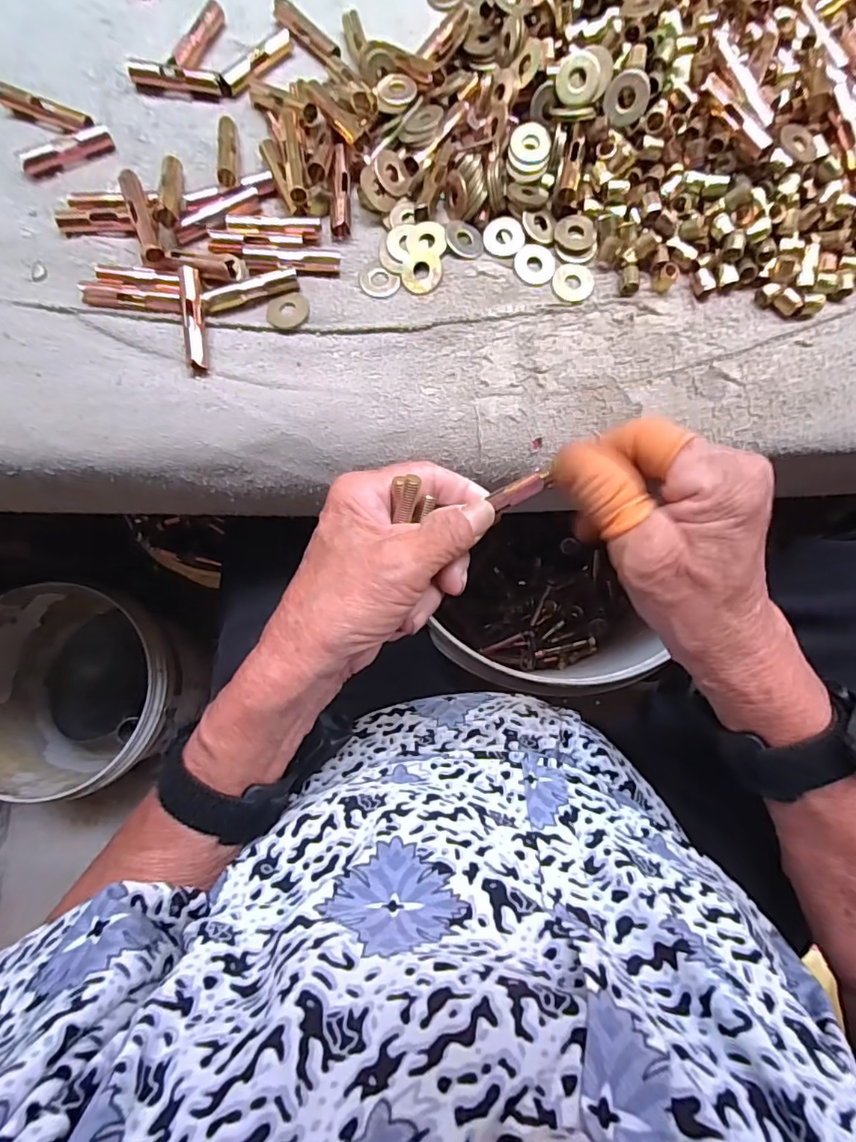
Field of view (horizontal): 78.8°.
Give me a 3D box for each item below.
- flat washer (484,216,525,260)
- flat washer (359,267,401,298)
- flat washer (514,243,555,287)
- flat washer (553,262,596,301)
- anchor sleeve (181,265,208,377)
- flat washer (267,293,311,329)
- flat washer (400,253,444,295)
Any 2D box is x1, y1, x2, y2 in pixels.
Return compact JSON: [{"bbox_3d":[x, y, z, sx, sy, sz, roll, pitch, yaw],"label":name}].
[{"bbox_3d":[0.040,-0.177,0.276,0.021,0.005,0.021,0,82,2],"label":"flat washer"},{"bbox_3d":[-0.026,-0.152,0.273,0.022,0.004,0.016,30,84,5],"label":"flat washer"},{"bbox_3d":[0.056,-0.161,0.273,0.021,0.004,0.023,0,82,2],"label":"flat washer"},{"bbox_3d":[0.076,-0.151,0.272,0.021,0.004,0.021,0,82,2],"label":"flat washer"},{"bbox_3d":[-0.115,-0.123,0.256,0.007,0.010,0.051,-3,94,0],"label":"anchor sleeve"},{"bbox_3d":[-0.072,-0.133,0.266,0.021,0.004,0.019,-16,82,-1],"label":"flat washer"},{"bbox_3d":[-0.003,-0.154,0.271,0.022,0.004,0.020,11,99,11],"label":"flat washer"}]

